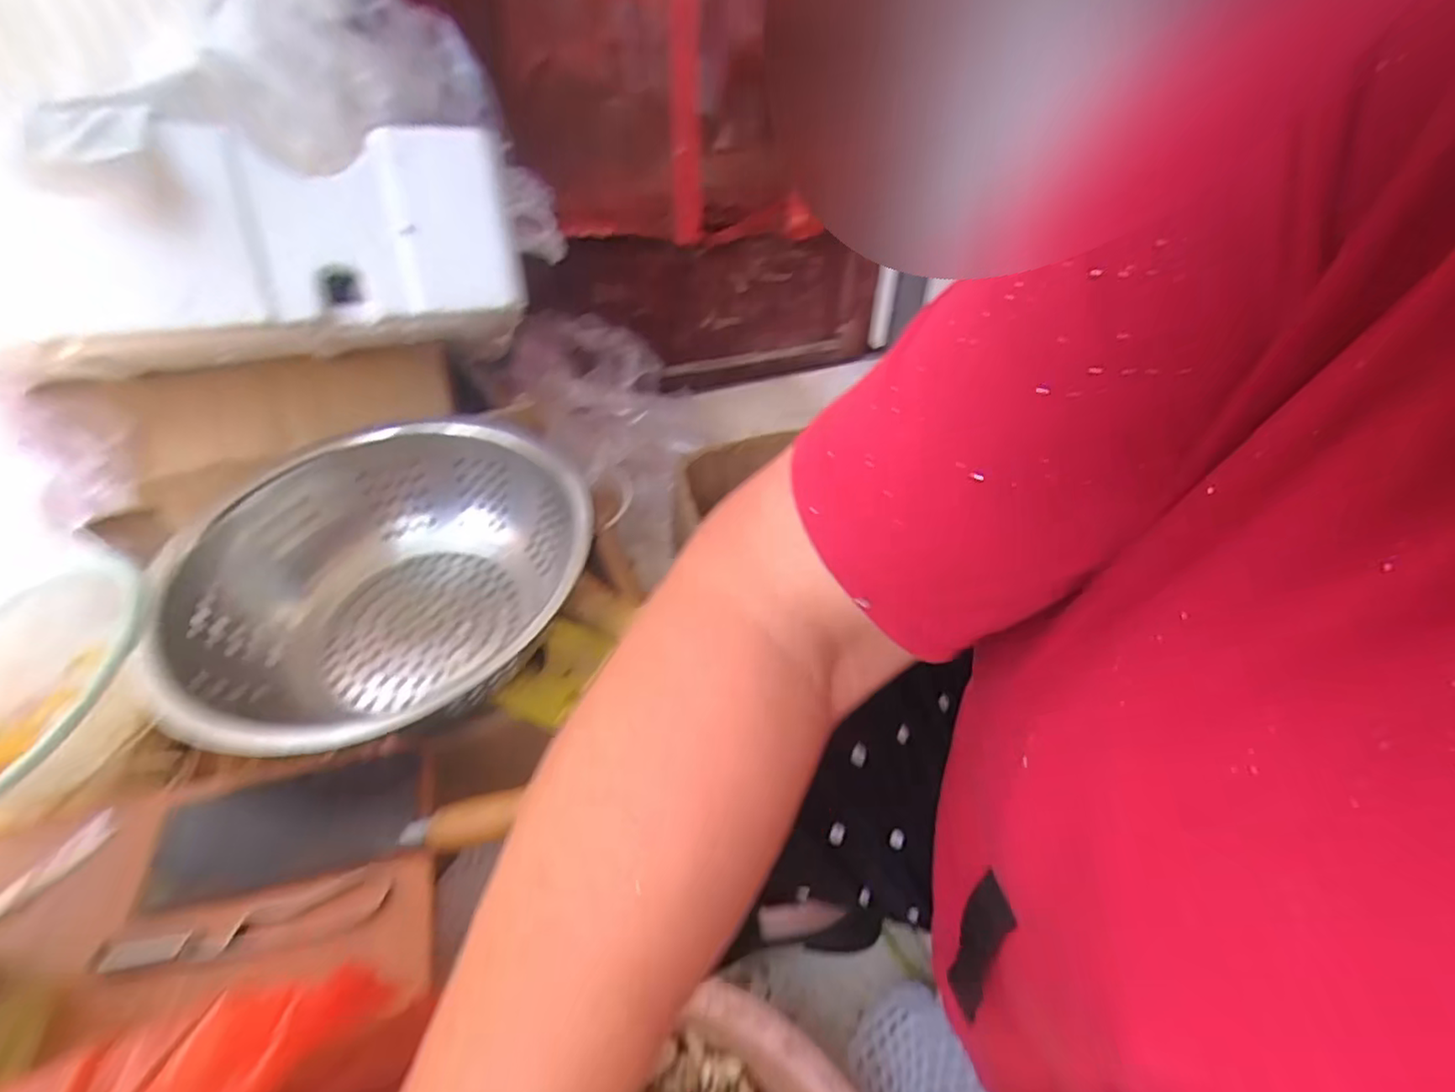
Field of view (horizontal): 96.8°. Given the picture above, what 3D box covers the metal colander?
[{"bbox_3d":[-0.297,0.047,0.599,0.333,0.146,0.337,-14,45,-17],"label":"metal colander"}]

